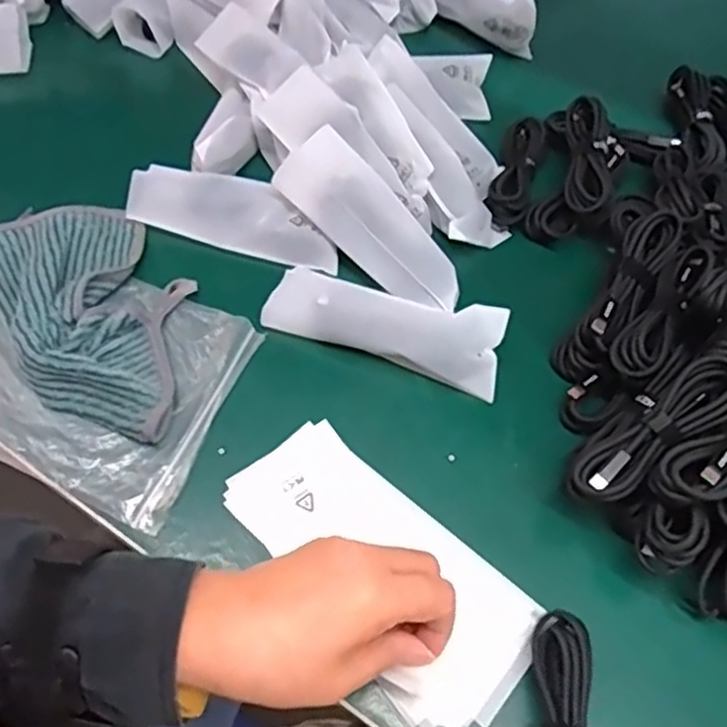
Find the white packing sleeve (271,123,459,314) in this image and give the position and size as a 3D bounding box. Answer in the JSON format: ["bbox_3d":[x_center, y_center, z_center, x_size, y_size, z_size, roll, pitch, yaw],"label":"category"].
[{"bbox_3d":[0.004,-0.093,0.472,0.054,0.013,0.151,-44,82,10],"label":"white packing sleeve"}]

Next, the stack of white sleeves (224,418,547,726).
[{"bbox_3d":[0.009,0.113,0.385,0.183,0.012,0.086,41,68,18],"label":"stack of white sleeves"}]

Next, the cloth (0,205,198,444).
[{"bbox_3d":[-0.177,-0.039,0.451,0.111,0.028,0.201,-30,65,-19],"label":"cloth"}]

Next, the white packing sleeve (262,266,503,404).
[{"bbox_3d":[0.014,-0.028,0.453,0.156,0.031,0.049,18,60,8],"label":"white packing sleeve"}]

